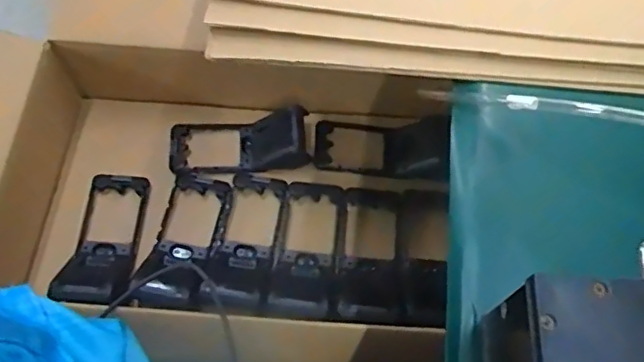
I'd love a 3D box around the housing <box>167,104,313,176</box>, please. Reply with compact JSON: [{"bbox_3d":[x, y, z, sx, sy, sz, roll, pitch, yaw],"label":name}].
[{"bbox_3d":[-0.111,-0.056,0.761,0.180,0.050,0.081,-3,66,-3],"label":"housing"}]

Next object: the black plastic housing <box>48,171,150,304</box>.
[{"bbox_3d":[-0.261,0.071,0.704,0.081,0.028,0.189,2,48,-2],"label":"black plastic housing"}]

